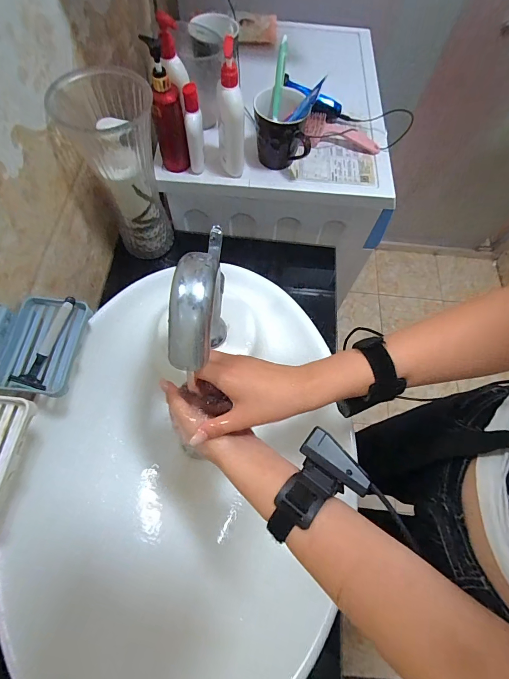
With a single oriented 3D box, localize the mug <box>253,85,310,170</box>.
[{"bbox_3d":[0.046,-0.388,0.630,0.093,0.100,0.120,-3,67,-5],"label":"mug"}]

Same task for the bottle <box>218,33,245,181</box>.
[{"bbox_3d":[-0.040,-0.375,0.567,0.041,0.208,0.045,-4,67,-5],"label":"bottle"}]

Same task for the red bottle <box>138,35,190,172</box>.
[{"bbox_3d":[-0.148,-0.384,0.569,0.050,0.193,0.049,-9,67,-7],"label":"red bottle"}]

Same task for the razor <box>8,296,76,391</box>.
[{"bbox_3d":[-0.258,0.001,0.423,0.034,0.018,0.120,13,66,2],"label":"razor"}]

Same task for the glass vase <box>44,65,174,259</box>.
[{"bbox_3d":[-0.218,-0.279,0.591,0.139,0.278,0.132,-18,69,-11],"label":"glass vase"}]

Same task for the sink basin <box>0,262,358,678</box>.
[{"bbox_3d":[-0.105,0.158,0.478,0.374,0.128,0.570,9,66,0],"label":"sink basin"}]

